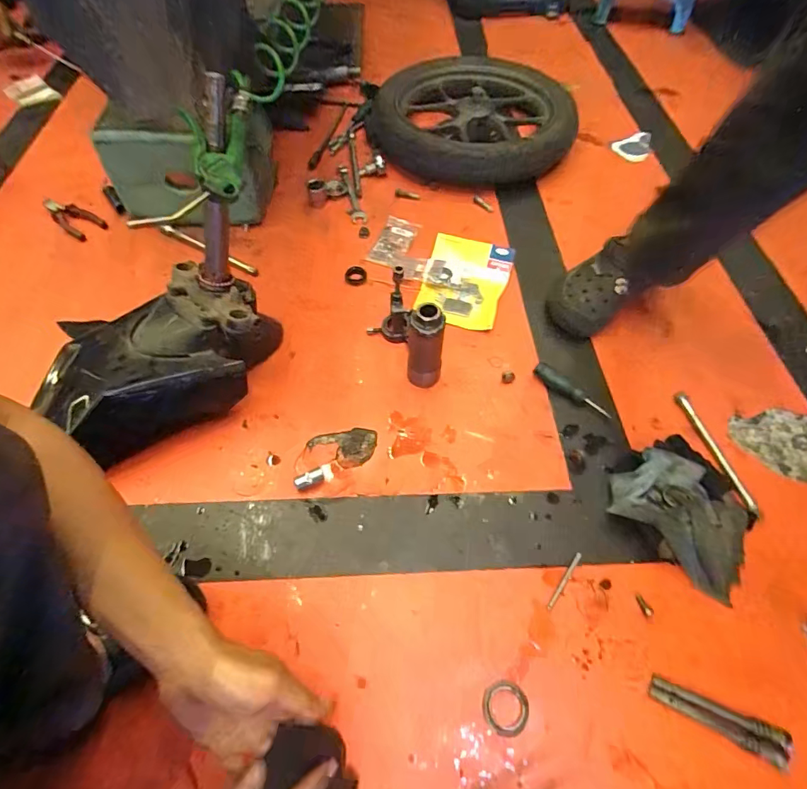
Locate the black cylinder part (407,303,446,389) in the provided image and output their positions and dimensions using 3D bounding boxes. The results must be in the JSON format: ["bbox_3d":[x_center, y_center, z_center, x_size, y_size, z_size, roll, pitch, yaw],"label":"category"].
[{"bbox_3d":[0.034,-0.065,0.657,0.051,0.148,0.043,11,58,7],"label":"black cylinder part"}]

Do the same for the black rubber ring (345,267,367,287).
[{"bbox_3d":[-0.088,-0.227,0.840,0.038,0.013,0.042,17,59,11],"label":"black rubber ring"}]

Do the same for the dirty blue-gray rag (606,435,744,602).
[{"bbox_3d":[0.374,0.138,0.577,0.180,0.061,0.168,36,64,21],"label":"dirty blue-gray rag"}]

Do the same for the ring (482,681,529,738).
[{"bbox_3d":[0.111,0.340,0.481,0.049,0.004,0.049,6,58,4],"label":"ring"}]

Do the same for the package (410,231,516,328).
[{"bbox_3d":[0.111,-0.210,0.813,0.148,0.025,0.186,14,59,9],"label":"package"}]

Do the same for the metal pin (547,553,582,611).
[{"bbox_3d":[0.201,0.232,0.552,0.007,0.004,0.082,33,63,20],"label":"metal pin"}]

